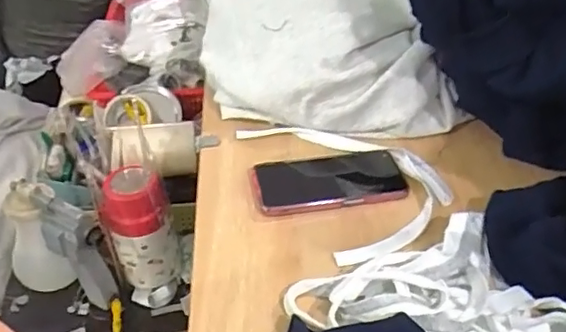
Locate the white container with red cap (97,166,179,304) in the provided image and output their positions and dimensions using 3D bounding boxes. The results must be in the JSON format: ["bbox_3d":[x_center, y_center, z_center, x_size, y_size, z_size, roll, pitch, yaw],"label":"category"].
[{"bbox_3d":[-0.221,0.107,0.907,0.094,0.219,0.100,0,41,0],"label":"white container with red cap"}]

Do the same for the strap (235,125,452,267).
[{"bbox_3d":[0.075,0.003,0.653,0.164,0.017,0.237,-18,44,-20],"label":"strap"}]

